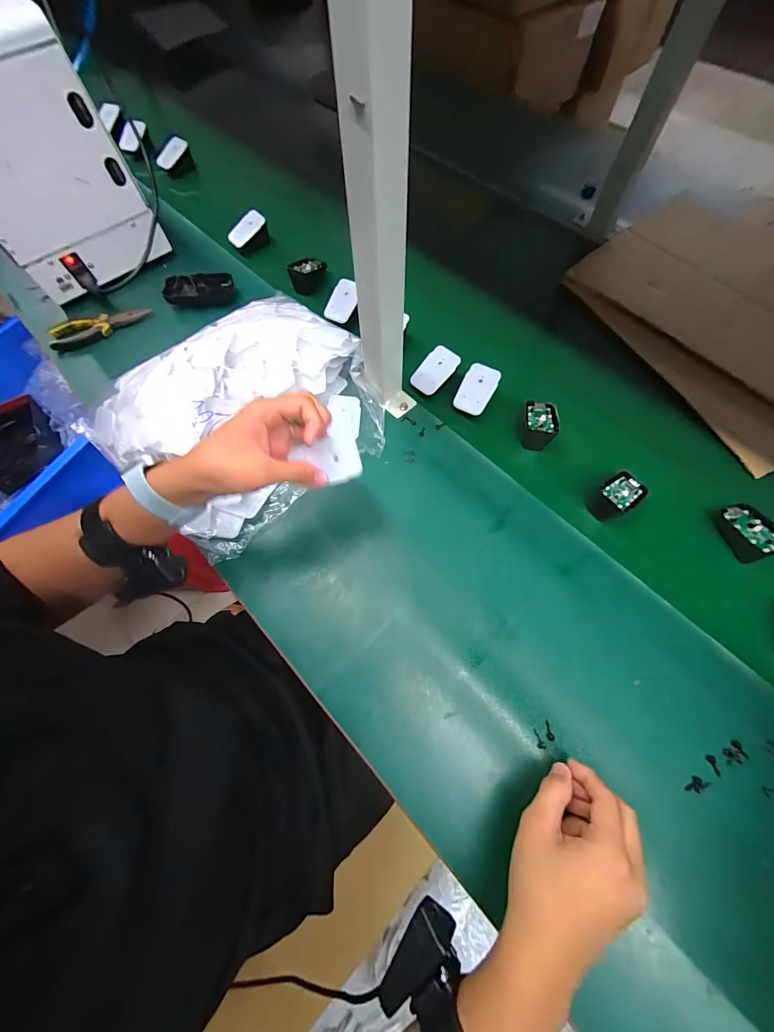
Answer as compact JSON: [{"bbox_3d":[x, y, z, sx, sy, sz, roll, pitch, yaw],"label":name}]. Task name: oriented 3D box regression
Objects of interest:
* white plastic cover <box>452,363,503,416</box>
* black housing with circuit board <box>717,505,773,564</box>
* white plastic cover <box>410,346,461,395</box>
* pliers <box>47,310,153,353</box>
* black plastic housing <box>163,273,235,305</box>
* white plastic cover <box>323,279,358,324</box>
[{"bbox_3d":[0.124,-0.175,0.511,0.045,0.006,0.069,28,93,7],"label":"white plastic cover"},{"bbox_3d":[0.427,0.018,0.435,0.046,0.037,0.069,-15,68,-5],"label":"black housing with circuit board"},{"bbox_3d":[0.068,-0.206,0.526,0.042,0.005,0.069,42,97,9],"label":"white plastic cover"},{"bbox_3d":[-0.464,-0.305,0.598,0.149,0.016,0.053,-17,68,-6],"label":"pliers"},{"bbox_3d":[-0.312,-0.373,0.614,0.112,0.029,0.042,-3,68,0],"label":"black plastic housing"},{"bbox_3d":[-0.070,-0.337,0.582,0.040,0.011,0.068,29,92,-13],"label":"white plastic cover"}]

